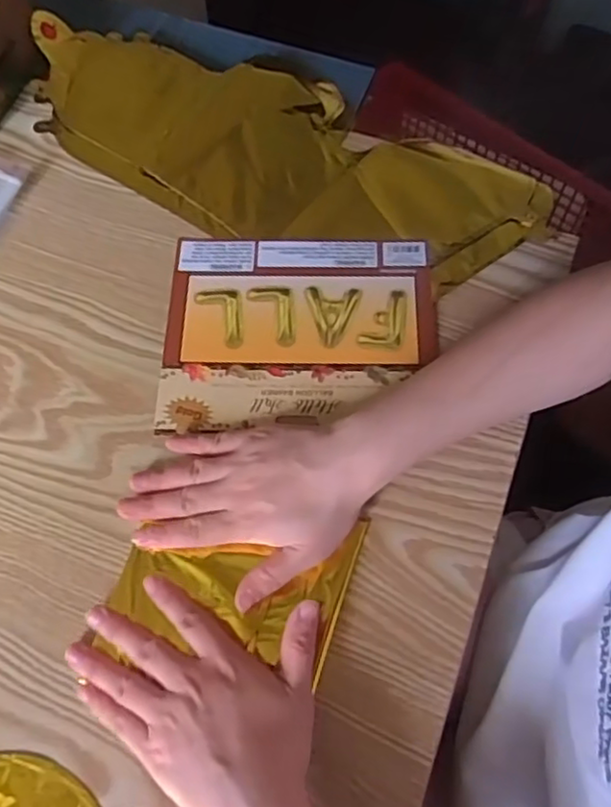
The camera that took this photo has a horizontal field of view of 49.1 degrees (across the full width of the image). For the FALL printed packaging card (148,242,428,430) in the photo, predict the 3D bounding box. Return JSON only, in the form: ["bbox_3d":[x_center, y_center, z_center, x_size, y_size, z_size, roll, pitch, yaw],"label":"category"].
[{"bbox_3d":[-0.004,-0.057,0.481,0.189,0.004,0.153,1,66,0],"label":"FALL printed packaging card"}]

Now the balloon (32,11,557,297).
[{"bbox_3d":[-0.034,-0.210,0.554,0.426,0.033,0.184,32,70,13],"label":"balloon"}]

